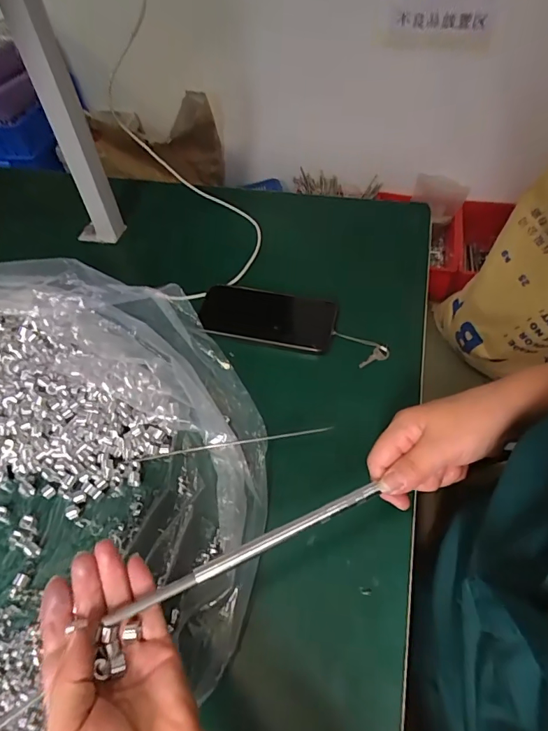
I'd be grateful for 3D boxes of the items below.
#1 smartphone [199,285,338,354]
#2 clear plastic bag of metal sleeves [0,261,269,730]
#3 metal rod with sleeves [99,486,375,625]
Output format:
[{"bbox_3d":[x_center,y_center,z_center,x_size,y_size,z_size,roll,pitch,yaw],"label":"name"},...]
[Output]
[{"bbox_3d":[-0.008,-0.059,0.515,0.157,0.013,0.077,11,55,7],"label":"smartphone"},{"bbox_3d":[-0.230,0.080,0.349,0.439,0.114,0.466,-18,57,-13],"label":"clear plastic bag of metal sleeves"},{"bbox_3d":[-0.013,0.131,0.314,0.207,0.006,0.009,-20,57,-17],"label":"metal rod with sleeves"}]

